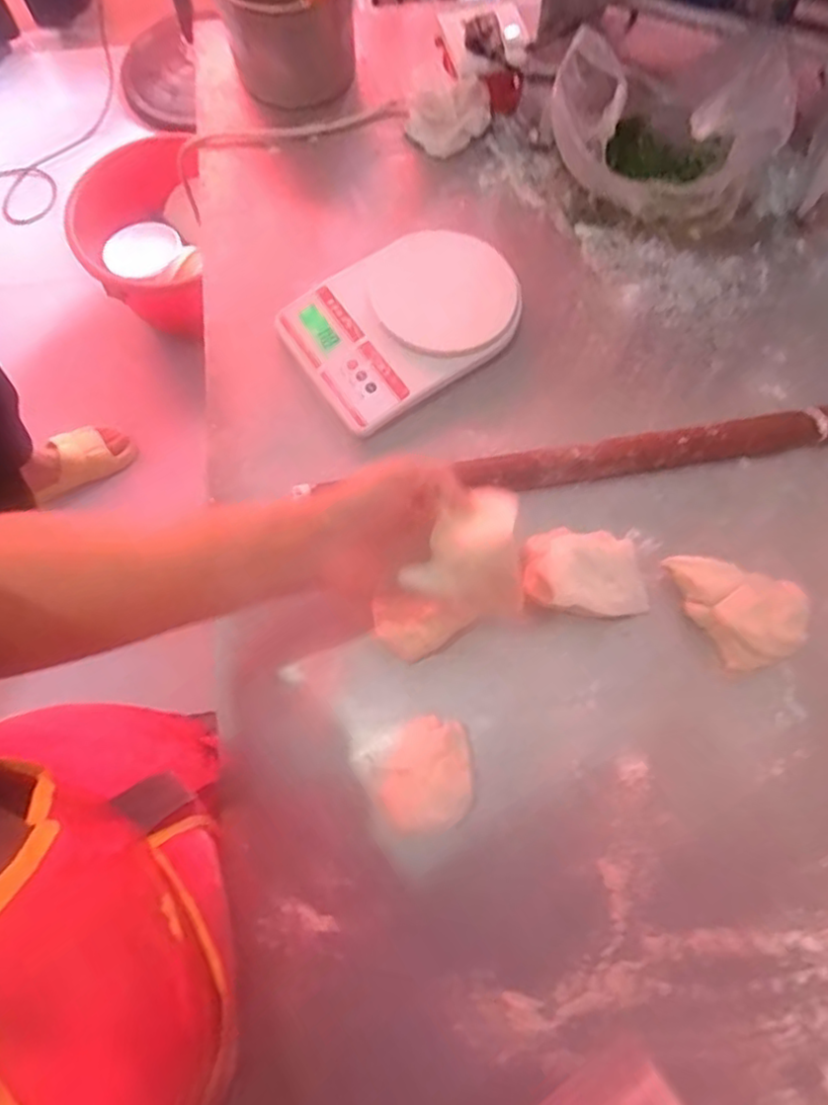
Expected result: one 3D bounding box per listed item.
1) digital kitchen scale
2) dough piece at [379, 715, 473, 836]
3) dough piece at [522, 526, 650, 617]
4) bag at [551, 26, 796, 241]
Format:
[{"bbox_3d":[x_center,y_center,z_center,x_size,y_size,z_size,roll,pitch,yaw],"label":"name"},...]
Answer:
[{"bbox_3d":[-0.010,-0.216,0.602,0.200,0.053,0.151,-34,75,-9],"label":"digital kitchen scale"},{"bbox_3d":[0.013,0.171,0.490,0.063,0.038,0.083,19,74,7],"label":"dough piece"},{"bbox_3d":[0.140,0.017,0.524,0.098,0.055,0.067,2,73,2],"label":"dough piece"},{"bbox_3d":[0.231,-0.410,0.610,0.191,0.150,0.153,15,74,6],"label":"bag"}]

